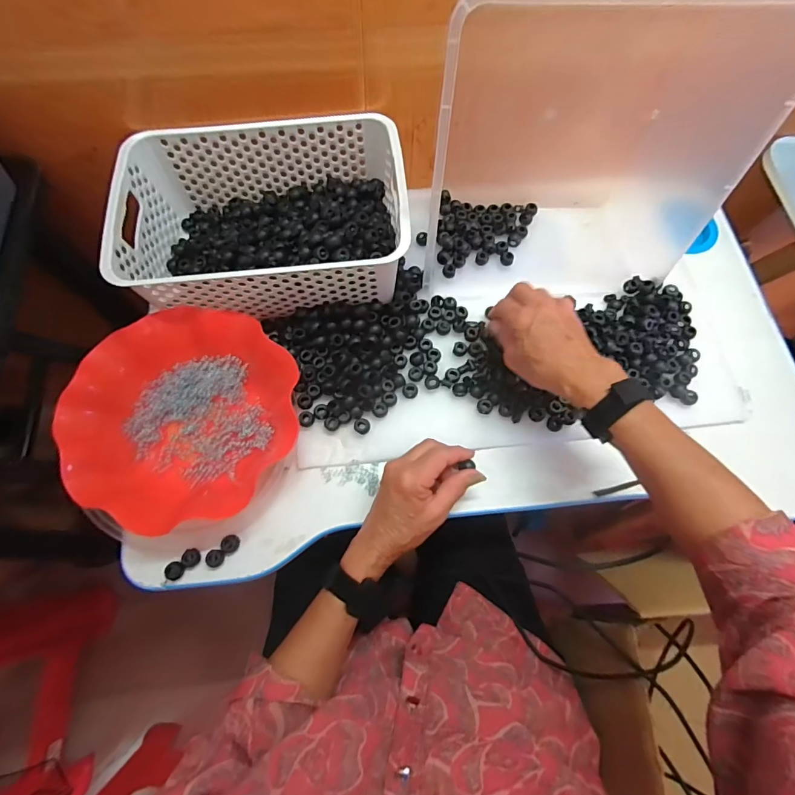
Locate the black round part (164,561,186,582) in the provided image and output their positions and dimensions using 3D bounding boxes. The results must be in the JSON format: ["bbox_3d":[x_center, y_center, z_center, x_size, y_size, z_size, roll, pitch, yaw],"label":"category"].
[{"bbox_3d":[-0.222,0.173,0.429,0.017,0.005,0.017,1,70,-1],"label":"black round part"}]

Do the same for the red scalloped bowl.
[{"bbox_3d":[-0.223,0.012,0.447,0.200,0.070,0.208,1,70,-1],"label":"red scalloped bowl"}]

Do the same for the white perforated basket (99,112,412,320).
[{"bbox_3d":[-0.150,-0.205,0.508,0.308,0.111,0.205,-6,74,-4],"label":"white perforated basket"}]

